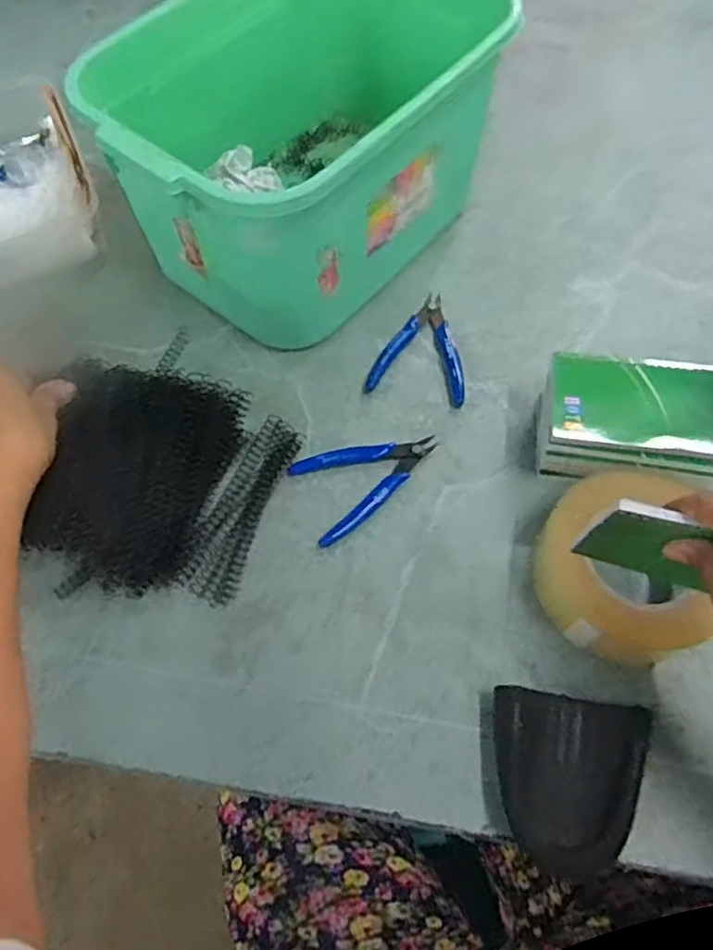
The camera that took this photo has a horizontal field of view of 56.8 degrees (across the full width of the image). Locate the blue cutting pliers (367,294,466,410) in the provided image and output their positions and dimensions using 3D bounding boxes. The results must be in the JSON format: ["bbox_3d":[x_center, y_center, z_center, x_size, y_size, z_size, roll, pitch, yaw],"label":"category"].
[{"bbox_3d":[0.066,-0.119,0.602,0.085,0.015,0.112,15,65,8],"label":"blue cutting pliers"}]

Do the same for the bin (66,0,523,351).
[{"bbox_3d":[-0.038,-0.286,0.586,0.228,0.193,0.335,35,69,16],"label":"bin"}]

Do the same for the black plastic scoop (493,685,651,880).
[{"bbox_3d":[0.138,0.200,0.431,0.097,0.021,0.103,8,64,5],"label":"black plastic scoop"}]

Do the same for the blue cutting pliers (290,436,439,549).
[{"bbox_3d":[0.012,0.001,0.535,0.117,0.007,0.075,-24,66,-11],"label":"blue cutting pliers"}]

